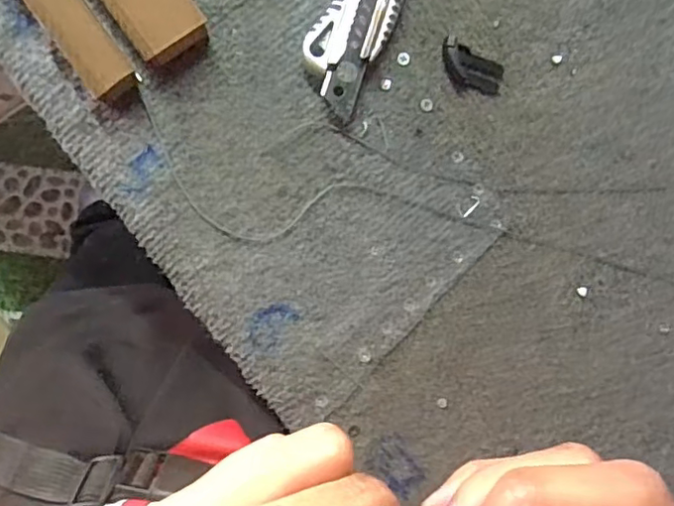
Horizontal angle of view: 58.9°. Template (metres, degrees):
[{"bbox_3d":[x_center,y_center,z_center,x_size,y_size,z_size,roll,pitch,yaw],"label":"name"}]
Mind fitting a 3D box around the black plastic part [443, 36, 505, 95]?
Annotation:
[{"bbox_3d":[0.072,-0.099,0.321,0.038,0.009,0.021,25,89,-8],"label":"black plastic part"}]

